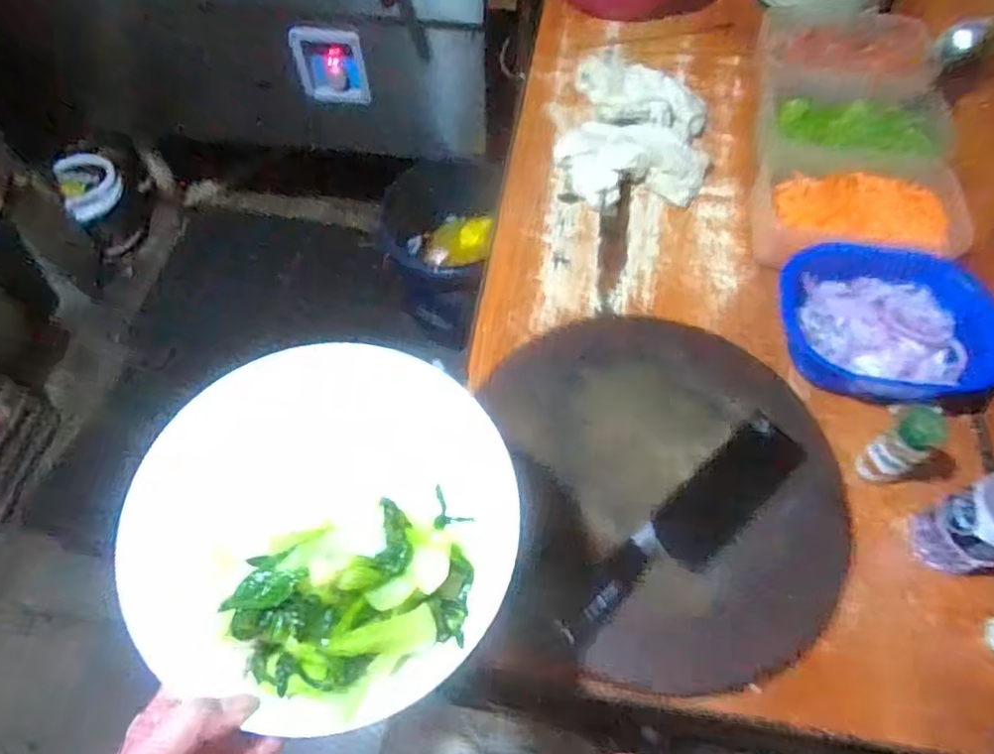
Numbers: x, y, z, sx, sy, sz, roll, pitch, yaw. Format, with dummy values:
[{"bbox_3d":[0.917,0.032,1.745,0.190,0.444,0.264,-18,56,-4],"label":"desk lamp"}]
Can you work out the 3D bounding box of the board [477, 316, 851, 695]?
[{"bbox_3d":[0.165,0.105,0.622,0.321,0.058,0.346,2,62,-4],"label":"board"}]

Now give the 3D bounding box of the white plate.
[{"bbox_3d":[-0.111,0.088,0.414,0.242,0.045,0.232,2,61,-3],"label":"white plate"}]

